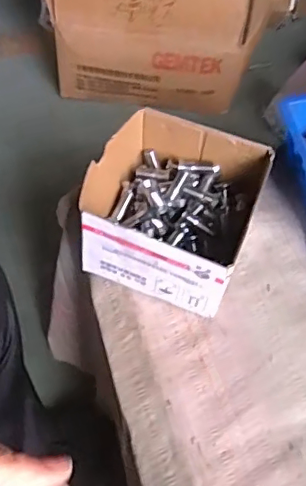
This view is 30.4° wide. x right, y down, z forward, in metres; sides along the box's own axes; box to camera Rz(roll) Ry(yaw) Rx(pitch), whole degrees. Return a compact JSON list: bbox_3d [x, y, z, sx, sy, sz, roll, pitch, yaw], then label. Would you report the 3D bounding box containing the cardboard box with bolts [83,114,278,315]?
[{"bbox_3d":[0.016,-0.030,0.510,0.137,0.082,0.142,20,55,11],"label":"cardboard box with bolts"}]

